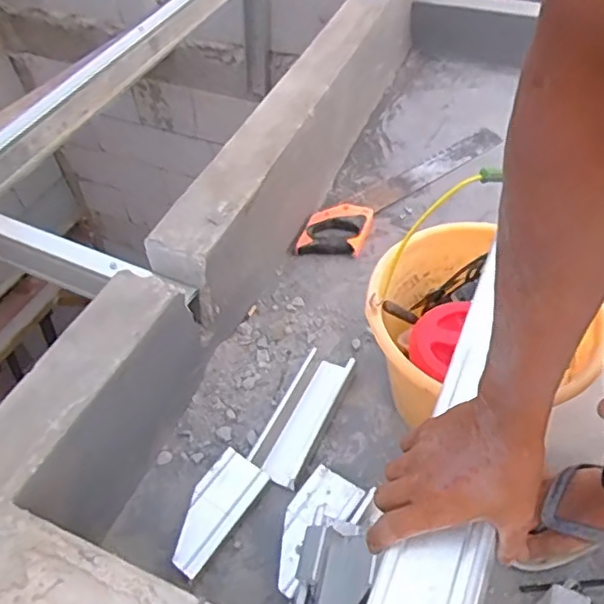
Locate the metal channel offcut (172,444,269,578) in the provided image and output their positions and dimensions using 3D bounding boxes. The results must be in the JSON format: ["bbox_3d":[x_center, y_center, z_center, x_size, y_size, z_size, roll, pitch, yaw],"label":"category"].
[{"bbox_3d":[-0.118,0.277,0.787,0.071,0.034,0.158,26,55,25],"label":"metal channel offcut"}]

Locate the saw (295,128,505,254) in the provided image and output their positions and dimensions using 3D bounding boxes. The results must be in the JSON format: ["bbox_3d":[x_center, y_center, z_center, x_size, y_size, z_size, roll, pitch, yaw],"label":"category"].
[{"bbox_3d":[0.209,-0.241,1.225,0.111,0.018,0.543,35,59,30],"label":"saw"}]

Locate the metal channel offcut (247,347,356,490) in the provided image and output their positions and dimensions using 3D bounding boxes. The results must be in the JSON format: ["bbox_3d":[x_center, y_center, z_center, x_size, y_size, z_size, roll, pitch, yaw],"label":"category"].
[{"bbox_3d":[-0.001,0.166,0.879,0.074,0.024,0.214,17,52,19],"label":"metal channel offcut"}]

